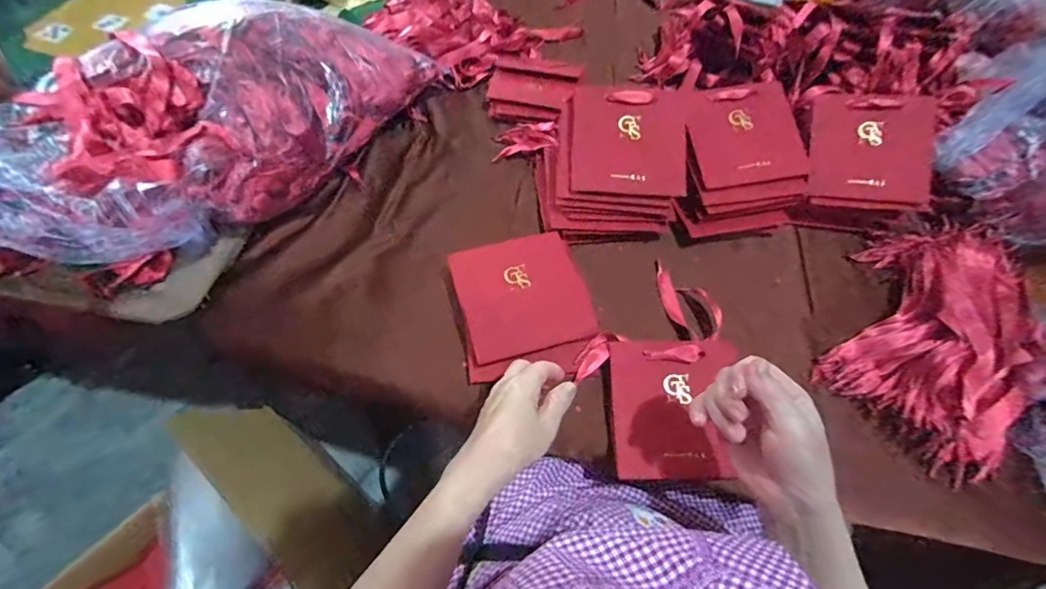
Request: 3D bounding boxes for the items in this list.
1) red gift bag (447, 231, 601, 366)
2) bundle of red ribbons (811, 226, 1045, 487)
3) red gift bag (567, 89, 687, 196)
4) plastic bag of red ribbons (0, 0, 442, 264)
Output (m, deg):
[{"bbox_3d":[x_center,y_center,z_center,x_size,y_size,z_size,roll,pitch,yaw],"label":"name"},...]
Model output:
[{"bbox_3d":[-0.001,-0.004,0.527,0.142,0.016,0.139,-12,60,-11],"label":"red gift bag"},{"bbox_3d":[0.481,0.036,0.533,0.204,0.051,0.303,41,64,19],"label":"bundle of red ribbons"},{"bbox_3d":[0.135,-0.190,0.579,0.144,0.014,0.138,1,84,0],"label":"red gift bag"},{"bbox_3d":[-0.355,-0.225,0.570,0.243,0.142,0.514,40,64,19],"label":"plastic bag of red ribbons"}]

